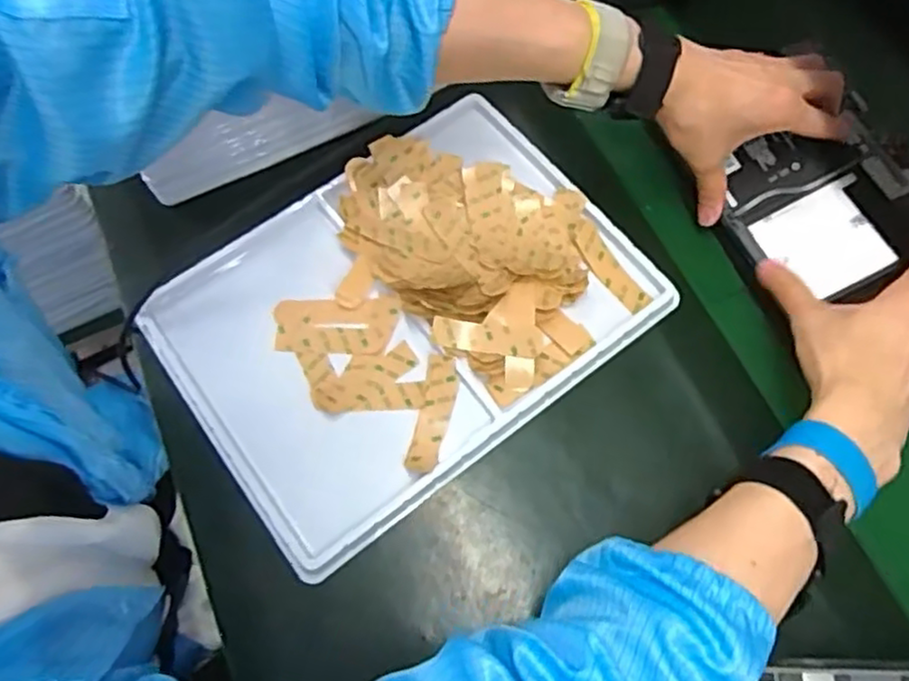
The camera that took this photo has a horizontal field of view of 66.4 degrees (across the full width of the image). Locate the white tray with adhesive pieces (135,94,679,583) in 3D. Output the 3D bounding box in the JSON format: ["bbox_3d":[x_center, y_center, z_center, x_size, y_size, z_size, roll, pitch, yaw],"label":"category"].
[{"bbox_3d":[-0.037,-0.026,0.501,0.316,0.038,0.242,-35,72,-14],"label":"white tray with adhesive pieces"}]

